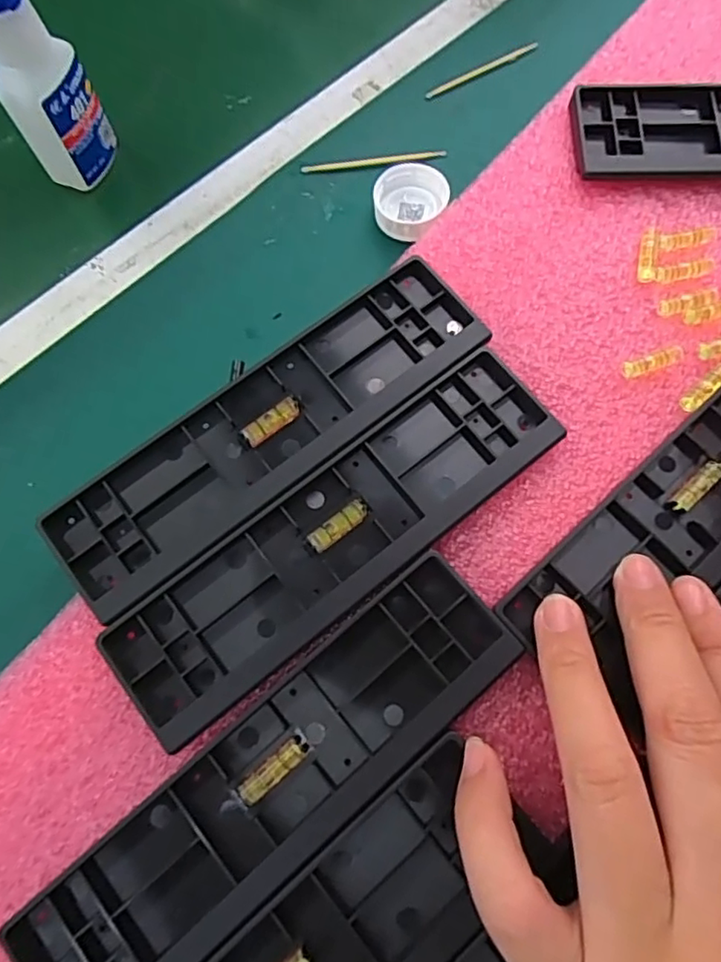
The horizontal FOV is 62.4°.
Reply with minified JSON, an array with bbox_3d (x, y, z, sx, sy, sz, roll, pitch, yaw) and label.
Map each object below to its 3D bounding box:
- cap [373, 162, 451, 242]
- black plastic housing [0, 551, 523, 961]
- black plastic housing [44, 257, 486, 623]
[{"bbox_3d":[0.020,-0.117,0.249,0.026,0.011,0.031,32,77,8],"label":"cap"},{"bbox_3d":[-0.024,0.087,0.172,0.158,0.005,0.044,-39,78,-10],"label":"black plastic housing"},{"bbox_3d":[-0.029,-0.018,0.203,0.157,0.009,0.043,-37,78,-10],"label":"black plastic housing"}]

